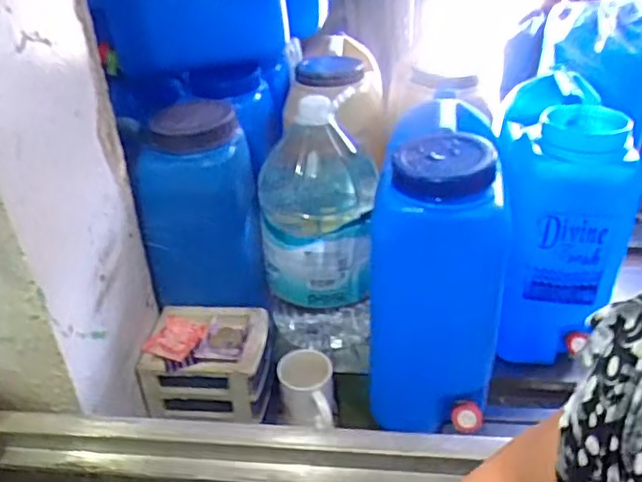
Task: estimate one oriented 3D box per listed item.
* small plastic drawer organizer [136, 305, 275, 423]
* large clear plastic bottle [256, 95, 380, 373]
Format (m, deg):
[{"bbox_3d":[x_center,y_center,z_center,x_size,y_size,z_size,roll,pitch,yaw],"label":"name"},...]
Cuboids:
[{"bbox_3d":[-0.160,0.178,0.922,0.169,0.111,0.148,0,33,4],"label":"small plastic drawer organizer"},{"bbox_3d":[-0.003,0.003,1.000,0.180,0.428,0.148,-5,33,-4],"label":"large clear plastic bottle"}]

